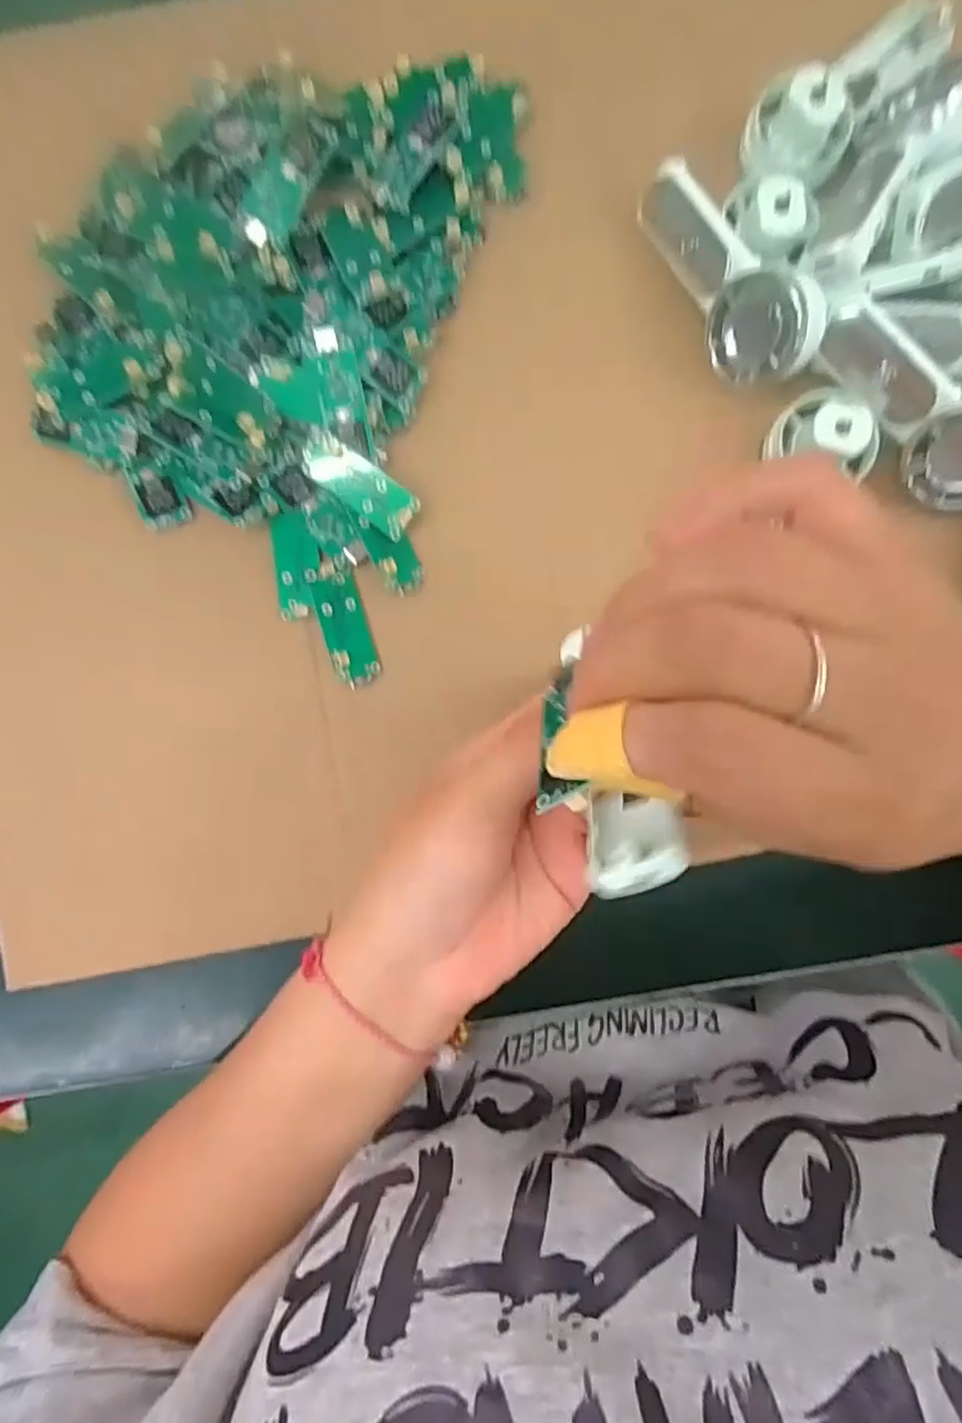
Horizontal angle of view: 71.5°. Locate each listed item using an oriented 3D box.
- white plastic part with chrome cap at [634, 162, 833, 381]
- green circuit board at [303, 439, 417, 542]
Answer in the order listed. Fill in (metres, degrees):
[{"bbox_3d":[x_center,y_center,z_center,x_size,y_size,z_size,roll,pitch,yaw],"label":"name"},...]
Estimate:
[{"bbox_3d":[0.095,-0.170,0.259,0.015,0.038,0.095,-24,78,-31],"label":"white plastic part with chrome cap"},{"bbox_3d":[-0.049,-0.092,0.271,0.048,0.004,0.019,37,90,0],"label":"green circuit board"}]

